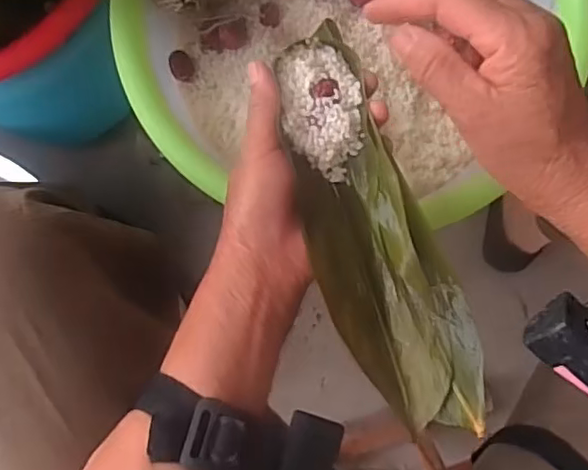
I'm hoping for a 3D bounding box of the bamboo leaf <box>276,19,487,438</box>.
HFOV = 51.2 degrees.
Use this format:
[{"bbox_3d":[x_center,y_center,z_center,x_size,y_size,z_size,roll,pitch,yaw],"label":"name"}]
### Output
[{"bbox_3d":[0.042,-0.003,0.357,0.067,0.032,0.232,-19,81,-2],"label":"bamboo leaf"}]

